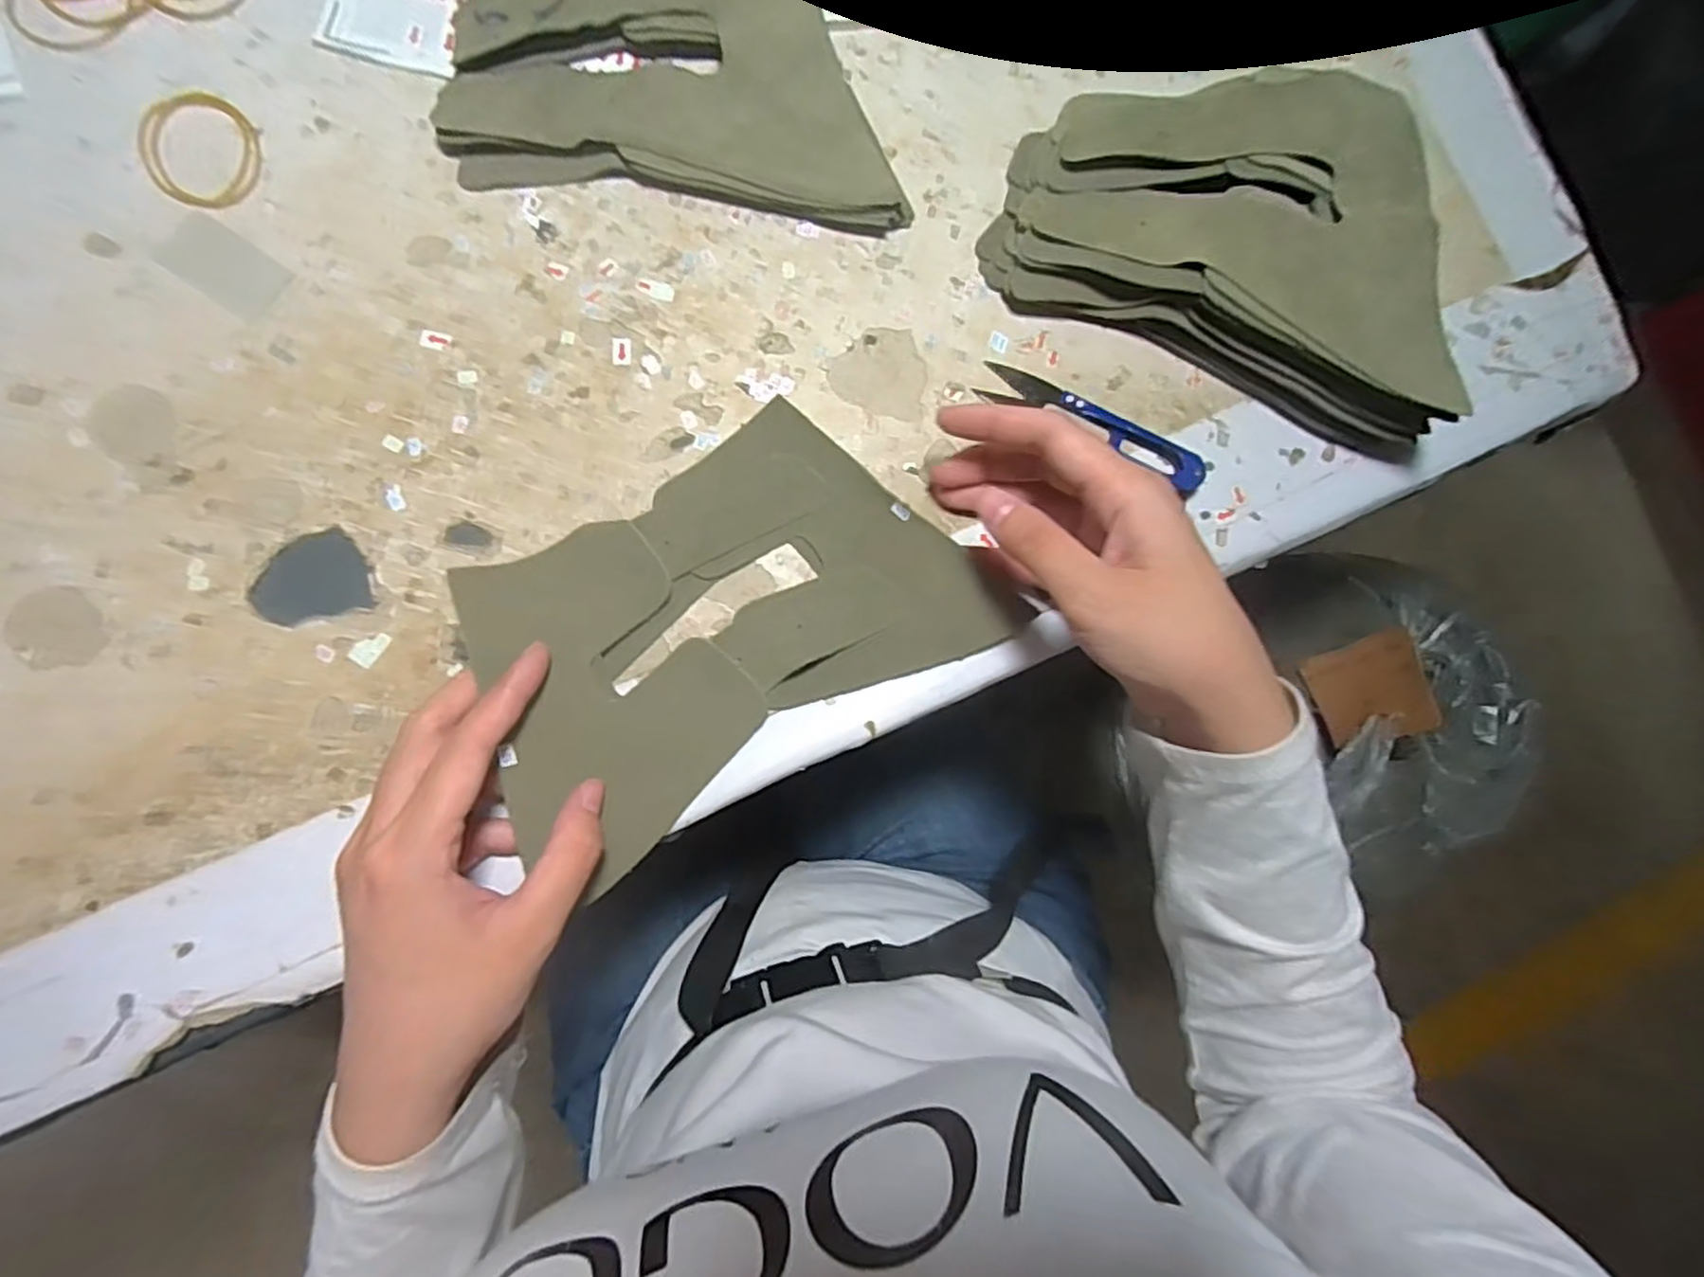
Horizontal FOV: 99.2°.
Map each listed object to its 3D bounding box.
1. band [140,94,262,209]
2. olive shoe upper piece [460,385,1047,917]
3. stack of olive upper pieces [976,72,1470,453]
[{"bbox_3d":[-0.262,-0.197,0.291,0.048,0.004,0.043,42,82,-1],"label":"band"},{"bbox_3d":[-0.047,-0.010,0.286,0.197,0.016,0.127,-30,88,-8],"label":"olive shoe upper piece"},{"bbox_3d":[0.167,-0.172,0.311,0.203,0.049,0.127,21,83,-4],"label":"stack of olive upper pieces"}]

